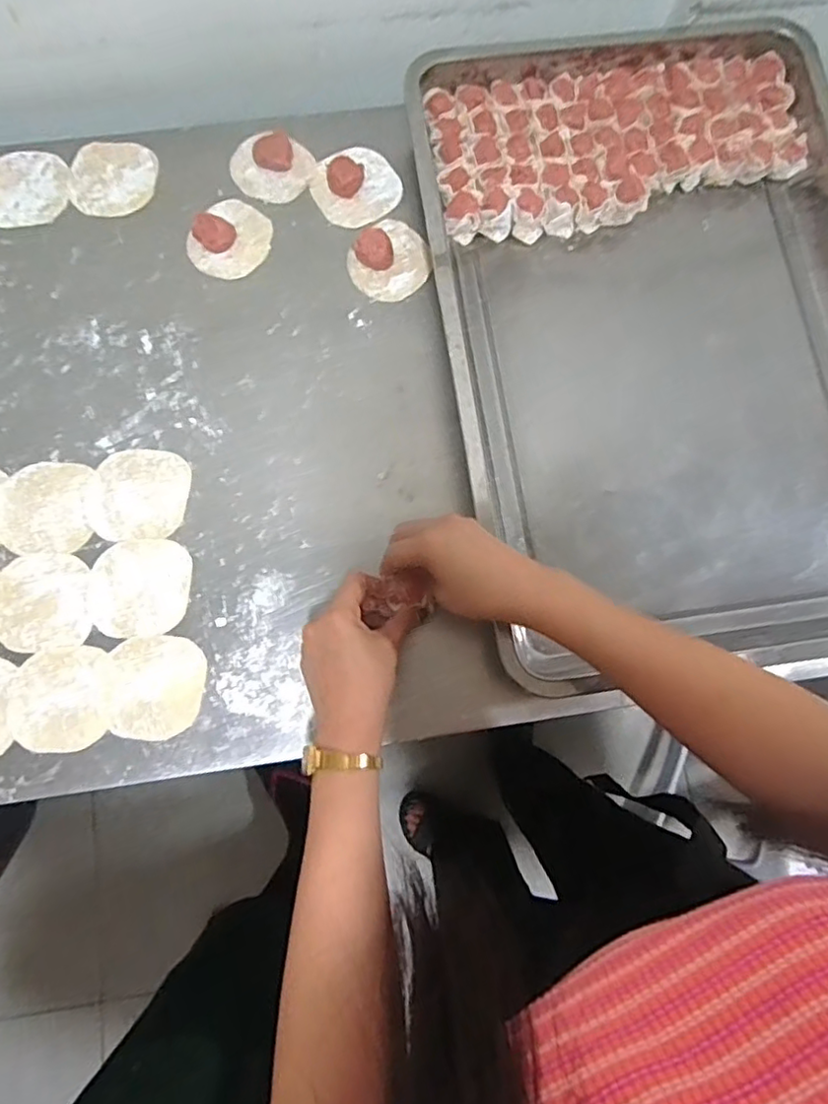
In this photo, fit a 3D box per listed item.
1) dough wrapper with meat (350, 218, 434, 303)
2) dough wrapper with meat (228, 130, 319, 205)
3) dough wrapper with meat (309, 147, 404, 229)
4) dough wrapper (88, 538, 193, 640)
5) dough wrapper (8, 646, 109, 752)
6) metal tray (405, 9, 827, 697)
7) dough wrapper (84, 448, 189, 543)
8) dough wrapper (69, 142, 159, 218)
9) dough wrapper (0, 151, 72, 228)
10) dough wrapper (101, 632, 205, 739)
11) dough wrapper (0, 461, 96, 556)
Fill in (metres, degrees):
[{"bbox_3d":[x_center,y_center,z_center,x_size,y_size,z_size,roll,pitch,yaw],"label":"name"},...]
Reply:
[{"bbox_3d":[-0.020,-0.275,0.569,0.072,0.020,0.079,39,79,7],"label":"dough wrapper with meat"},{"bbox_3d":[-0.138,-0.371,0.584,0.078,0.022,0.065,4,77,-1],"label":"dough wrapper with meat"},{"bbox_3d":[-0.055,-0.355,0.583,0.082,0.020,0.078,0,77,-2],"label":"dough wrapper with meat"},{"bbox_3d":[-0.227,0.029,0.505,0.081,0.004,0.081,1,77,-2],"label":"dough wrapper"},{"bbox_3d":[-0.284,0.118,0.487,0.074,0.004,0.080,-9,78,-4],"label":"dough wrapper"},{"bbox_3d":[0.221,-0.201,0.544,0.388,0.049,0.603,-8,78,-4],"label":"metal tray"},{"bbox_3d":[-0.235,-0.049,0.521,0.080,0.004,0.079,8,77,0],"label":"dough wrapper"},{"bbox_3d":[-0.289,-0.360,0.588,0.078,0.004,0.080,-2,77,-2],"label":"dough wrapper"},{"bbox_3d":[-0.371,-0.349,0.584,0.081,0.006,0.083,-11,78,-4],"label":"dough wrapper"},{"bbox_3d":[-0.208,0.108,0.489,0.078,0.004,0.079,3,77,-1],"label":"dough wrapper"},{"bbox_3d":[-0.314,-0.037,0.517,0.076,0.004,0.080,-8,78,-3],"label":"dough wrapper"}]

